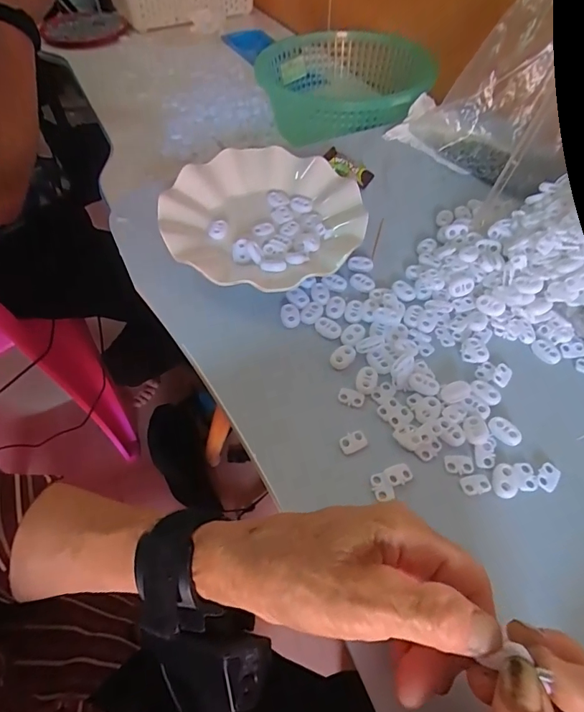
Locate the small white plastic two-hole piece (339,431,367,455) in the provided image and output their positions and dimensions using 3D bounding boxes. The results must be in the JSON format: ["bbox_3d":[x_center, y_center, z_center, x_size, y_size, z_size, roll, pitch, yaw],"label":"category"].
[{"bbox_3d":[0.041,0.057,0.293,0.018,0.006,0.011,-24,57,-16],"label":"small white plastic two-hole piece"}]

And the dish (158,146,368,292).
[{"bbox_3d":[-0.023,-0.126,0.396,0.174,0.032,0.168,0,54,0],"label":"dish"}]

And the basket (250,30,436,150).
[{"bbox_3d":[0.064,-0.359,0.591,0.229,0.077,0.203,19,56,13],"label":"basket"}]

